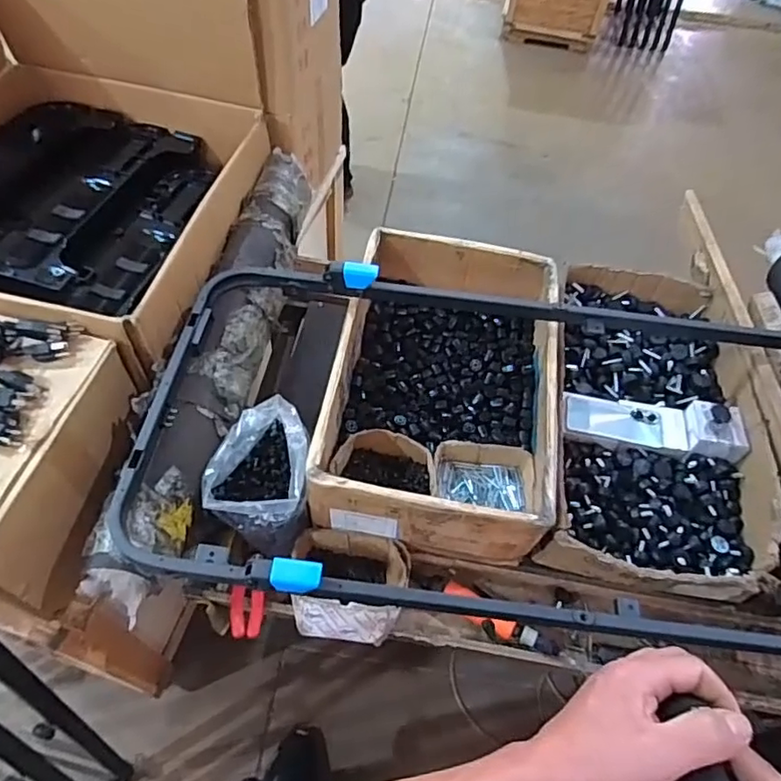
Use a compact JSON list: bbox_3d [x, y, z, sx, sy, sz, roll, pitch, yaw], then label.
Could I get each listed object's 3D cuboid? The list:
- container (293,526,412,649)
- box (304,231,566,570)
[{"bbox_3d":[-0.063,0.292,0.861,0.173,0.104,0.154,7,56,1],"label":"container"},{"bbox_3d":[0.092,-0.014,0.977,0.346,0.161,0.529,9,56,2],"label":"box"}]

